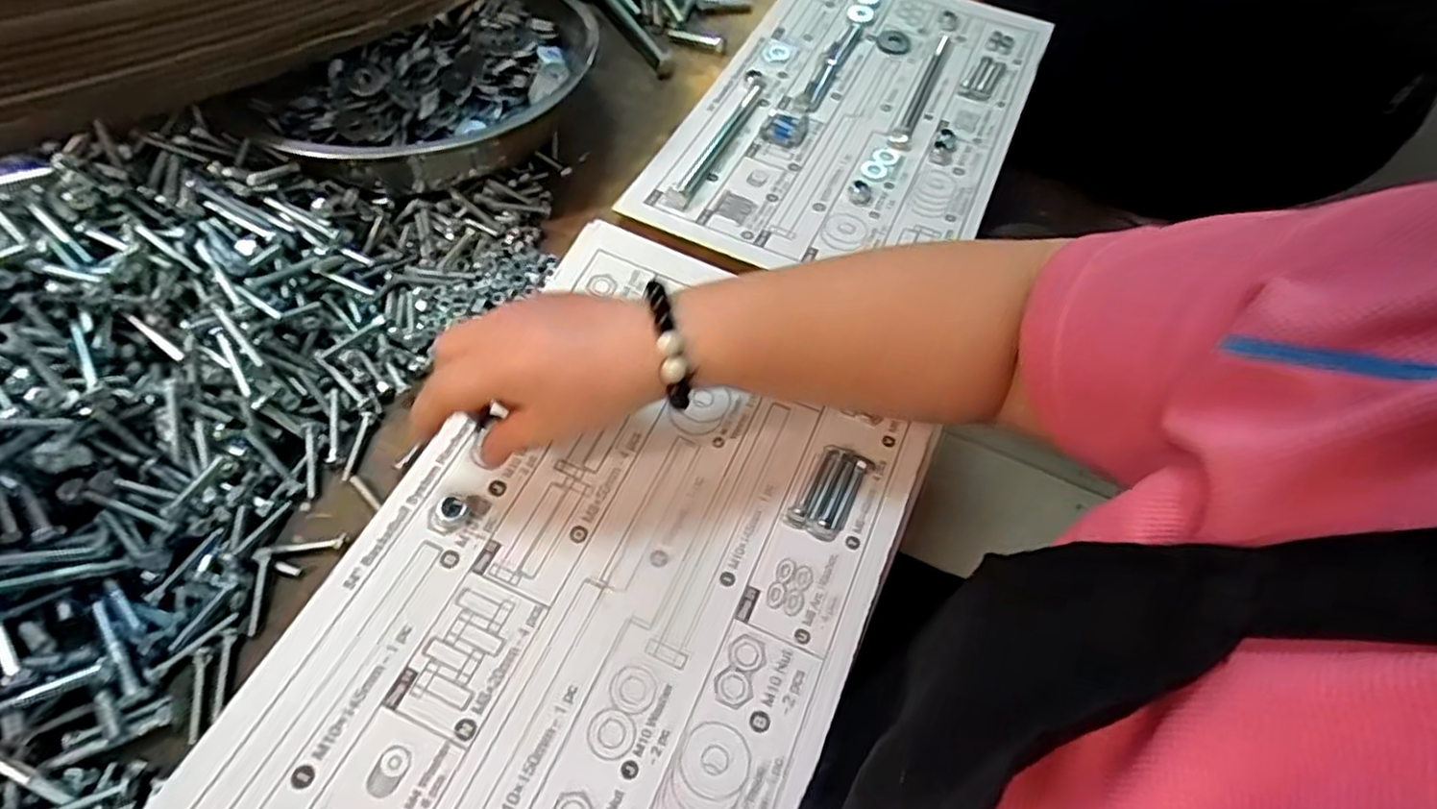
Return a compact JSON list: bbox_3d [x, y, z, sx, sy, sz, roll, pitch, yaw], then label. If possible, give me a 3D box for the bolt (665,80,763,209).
[{"bbox_3d":[-0.001,-0.204,0.537,0.019,0.015,0.168,22,61,6],"label":"bolt"}]

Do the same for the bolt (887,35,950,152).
[{"bbox_3d":[0.172,-0.263,0.587,0.017,0.012,0.158,24,62,7],"label":"bolt"}]

